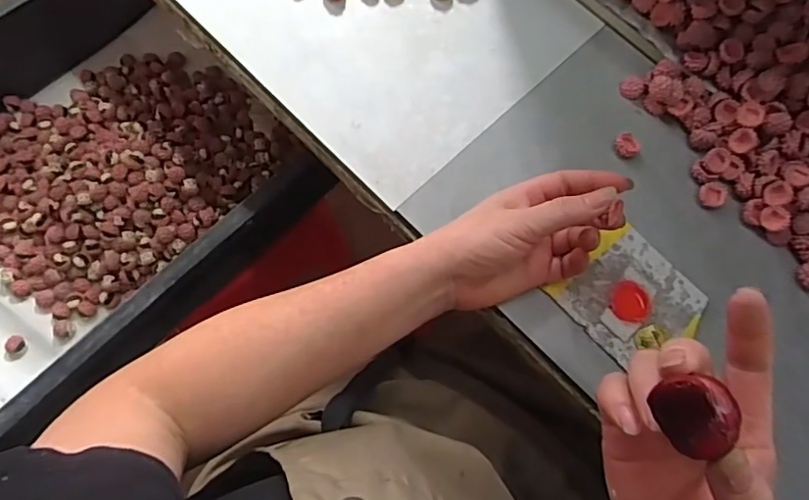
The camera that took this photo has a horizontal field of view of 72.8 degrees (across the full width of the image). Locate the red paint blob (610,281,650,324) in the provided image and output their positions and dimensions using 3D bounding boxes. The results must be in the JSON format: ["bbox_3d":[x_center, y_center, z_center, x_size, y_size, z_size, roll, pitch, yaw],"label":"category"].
[{"bbox_3d":[0.167,0.038,0.402,0.029,0.004,0.030,2,72,-5],"label":"red paint blob"}]

